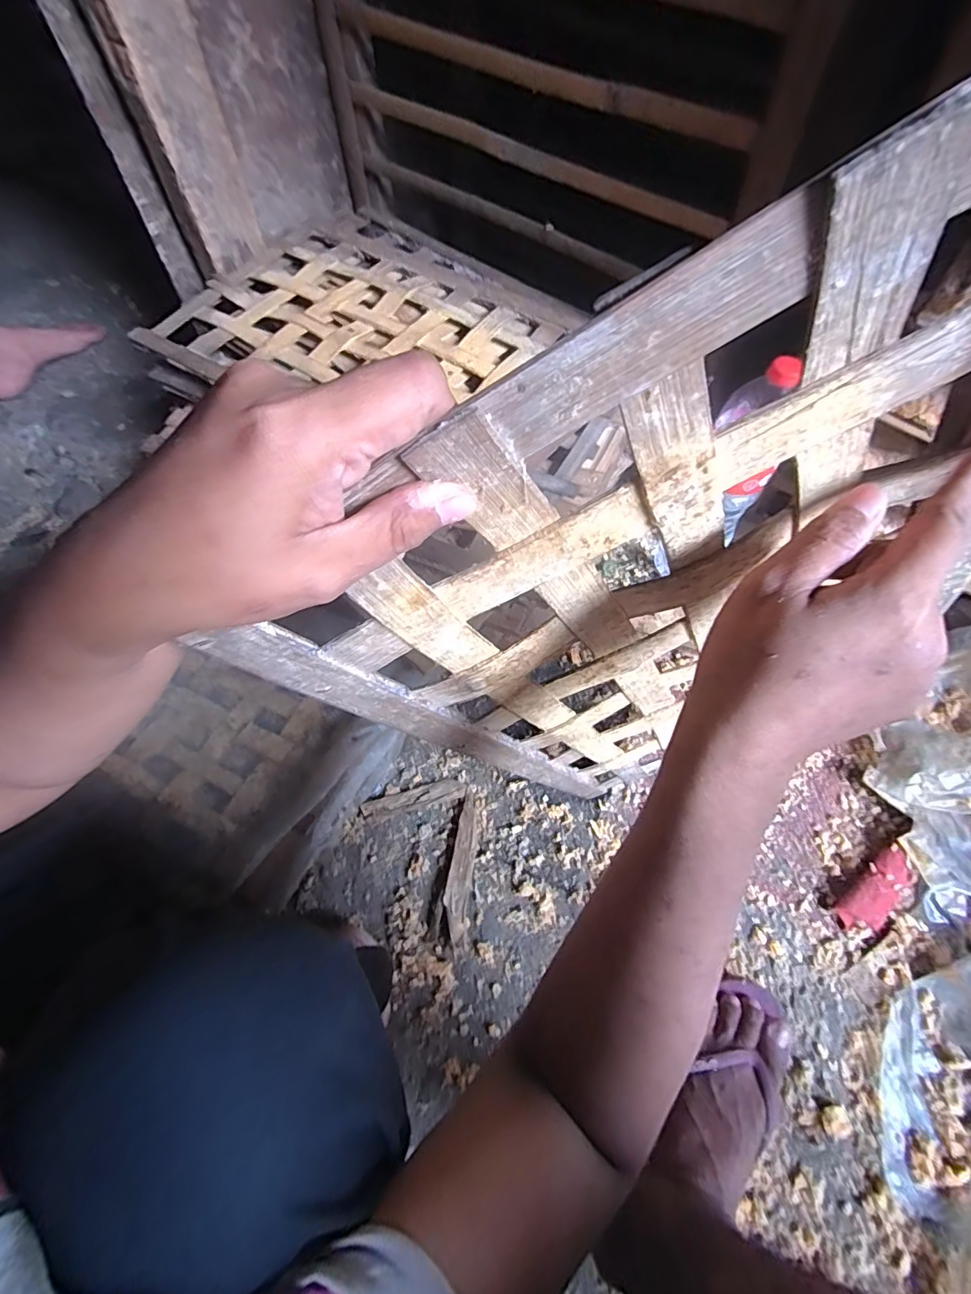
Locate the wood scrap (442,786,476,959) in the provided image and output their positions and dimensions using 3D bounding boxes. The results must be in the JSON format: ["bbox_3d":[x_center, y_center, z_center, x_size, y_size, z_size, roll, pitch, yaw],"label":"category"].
[{"bbox_3d":[-0.029,0.251,0.577,0.027,0.013,0.166,7,62,3],"label":"wood scrap"}]

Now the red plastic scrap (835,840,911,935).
[{"bbox_3d":[0.431,0.268,0.550,0.106,0.023,0.043,-37,68,-18],"label":"red plastic scrap"}]

